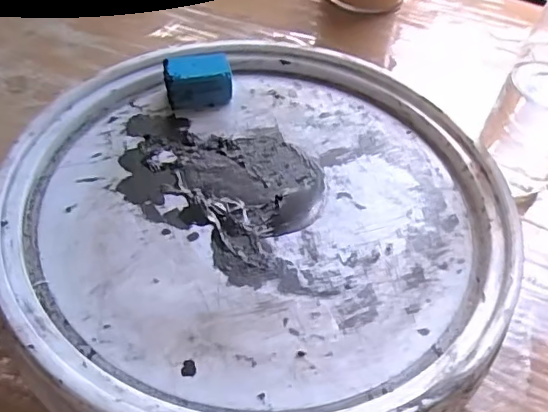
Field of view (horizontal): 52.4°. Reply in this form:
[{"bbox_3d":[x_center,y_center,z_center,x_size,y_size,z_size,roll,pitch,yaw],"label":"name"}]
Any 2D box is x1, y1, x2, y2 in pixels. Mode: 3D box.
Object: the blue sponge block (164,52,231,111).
[{"bbox_3d":[-0.053,-0.086,0.385,0.044,0.026,0.030,-6,49,-10],"label":"blue sponge block"}]

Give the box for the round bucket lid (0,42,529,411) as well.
[{"bbox_3d":[-0.007,0.008,0.329,0.274,0.038,0.282,3,48,-3],"label":"round bucket lid"}]

